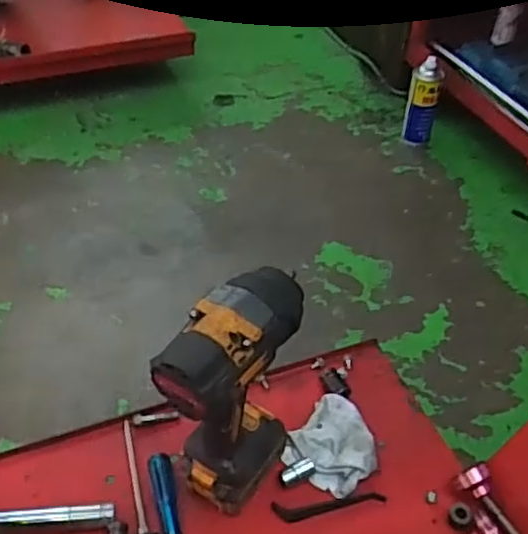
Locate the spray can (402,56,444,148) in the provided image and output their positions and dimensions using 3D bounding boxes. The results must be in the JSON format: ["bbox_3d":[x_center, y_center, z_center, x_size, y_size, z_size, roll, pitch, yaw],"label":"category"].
[{"bbox_3d":[0.346,-0.355,1.480,0.067,0.174,0.061,13,44,11],"label":"spray can"}]

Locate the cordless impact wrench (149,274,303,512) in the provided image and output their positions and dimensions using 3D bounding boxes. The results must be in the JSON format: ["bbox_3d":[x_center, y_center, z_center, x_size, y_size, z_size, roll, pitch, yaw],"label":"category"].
[{"bbox_3d":[-0.027,0.130,0.671,0.072,0.251,0.155,28,49,25],"label":"cordless impact wrench"}]

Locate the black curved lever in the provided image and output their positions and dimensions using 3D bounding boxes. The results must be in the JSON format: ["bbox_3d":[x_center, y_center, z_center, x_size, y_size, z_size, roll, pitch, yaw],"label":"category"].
[{"bbox_3d":[0.072,0.263,0.736,0.123,0.008,0.021,-4,44,-6],"label":"black curved lever"}]

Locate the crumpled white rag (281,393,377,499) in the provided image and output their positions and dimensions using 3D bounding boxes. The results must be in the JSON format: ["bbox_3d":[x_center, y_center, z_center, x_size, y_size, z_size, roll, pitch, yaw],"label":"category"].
[{"bbox_3d":[0.086,0.202,0.784,0.097,0.025,0.106,29,50,25],"label":"crumpled white rag"}]

